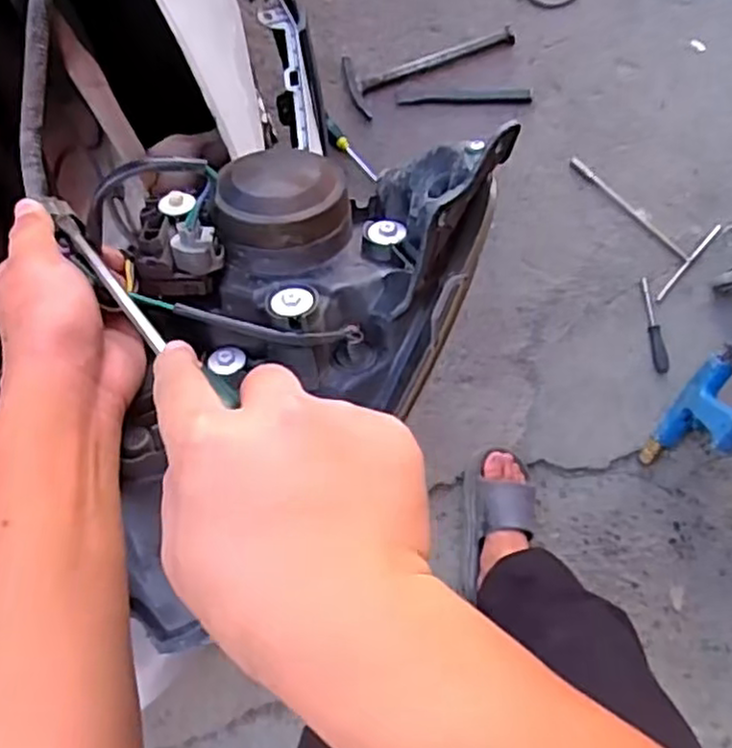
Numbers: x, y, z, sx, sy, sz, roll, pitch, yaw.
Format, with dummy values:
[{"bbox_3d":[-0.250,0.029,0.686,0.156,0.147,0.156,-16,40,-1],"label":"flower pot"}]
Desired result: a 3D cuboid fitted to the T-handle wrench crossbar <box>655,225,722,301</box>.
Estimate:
[{"bbox_3d":[0.583,-0.201,1.287,0.013,0.009,0.180,42,87,2],"label":"T-handle wrench crossbar"}]

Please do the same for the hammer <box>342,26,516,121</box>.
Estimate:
[{"bbox_3d":[0.115,-0.577,1.310,0.320,0.026,0.115,-24,87,-2],"label":"hammer"}]

